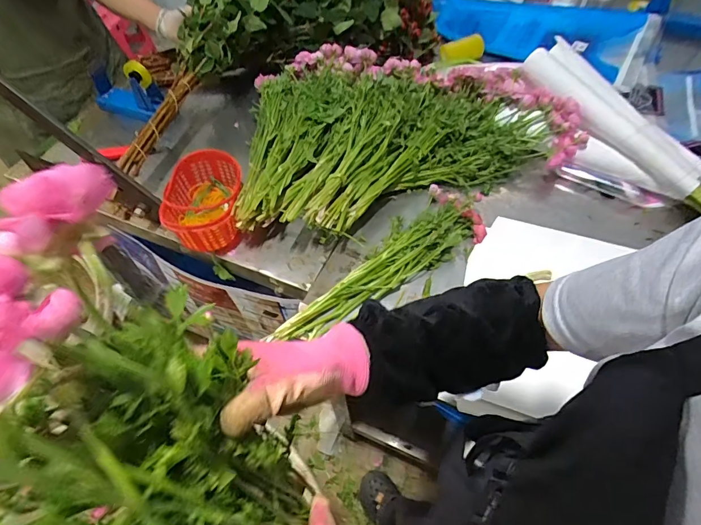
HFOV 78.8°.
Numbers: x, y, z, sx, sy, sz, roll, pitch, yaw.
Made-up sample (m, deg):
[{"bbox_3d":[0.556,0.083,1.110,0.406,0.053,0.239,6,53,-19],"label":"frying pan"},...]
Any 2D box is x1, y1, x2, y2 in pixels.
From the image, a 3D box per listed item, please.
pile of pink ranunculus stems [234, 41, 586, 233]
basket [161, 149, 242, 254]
[{"bbox_3d":[0.101,-0.318,0.966,0.697,0.102,0.565,-10,55,-3],"label":"pile of pink ranunculus stems"},{"bbox_3d":[-0.290,-0.117,0.849,0.144,0.091,0.198,-10,55,-3],"label":"basket"}]

